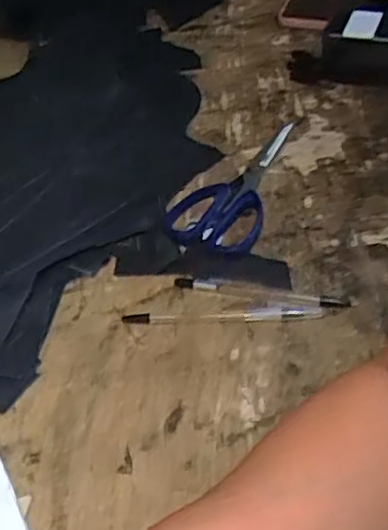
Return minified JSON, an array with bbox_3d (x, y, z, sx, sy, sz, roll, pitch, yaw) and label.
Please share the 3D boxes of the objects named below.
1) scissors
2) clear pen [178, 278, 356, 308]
[{"bbox_3d":[0.032,-0.078,0.623,0.083,0.006,0.178,9,47,13],"label":"scissors"},{"bbox_3d":[0.052,0.022,0.532,0.136,0.008,0.014,9,47,13],"label":"clear pen"}]

